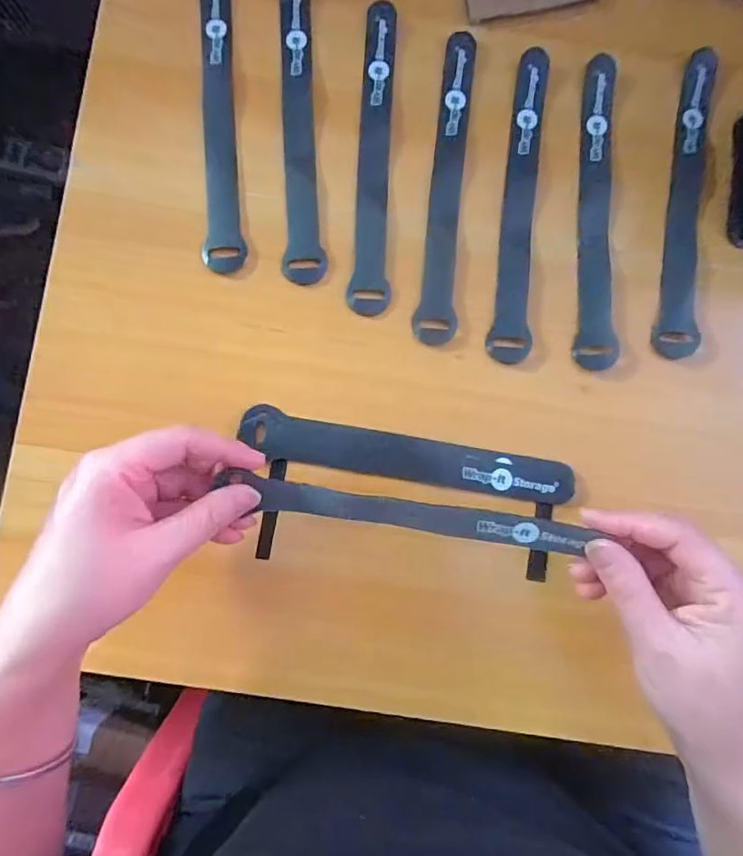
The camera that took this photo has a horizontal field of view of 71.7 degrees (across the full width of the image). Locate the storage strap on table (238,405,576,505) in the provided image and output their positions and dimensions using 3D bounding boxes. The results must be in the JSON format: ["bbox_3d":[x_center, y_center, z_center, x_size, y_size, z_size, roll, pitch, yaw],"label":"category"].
[{"bbox_3d":[0.022,0.018,0.307,0.195,0.006,0.028,11,82,0],"label":"storage strap on table"}]

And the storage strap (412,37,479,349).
[{"bbox_3d":[0.051,-0.157,0.330,0.025,0.004,0.213,8,82,0],"label":"storage strap"}]

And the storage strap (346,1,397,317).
[{"bbox_3d":[0.002,-0.177,0.331,0.024,0.004,0.214,2,82,-1],"label":"storage strap"}]

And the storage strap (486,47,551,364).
[{"bbox_3d":[0.096,-0.145,0.330,0.024,0.005,0.210,7,82,0],"label":"storage strap"}]

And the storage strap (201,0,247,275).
[{"bbox_3d":[-0.096,-0.203,0.329,0.025,0.007,0.214,-3,82,-2],"label":"storage strap"}]

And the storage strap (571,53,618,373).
[{"bbox_3d":[0.147,-0.142,0.332,0.023,0.005,0.213,5,82,0],"label":"storage strap"}]

